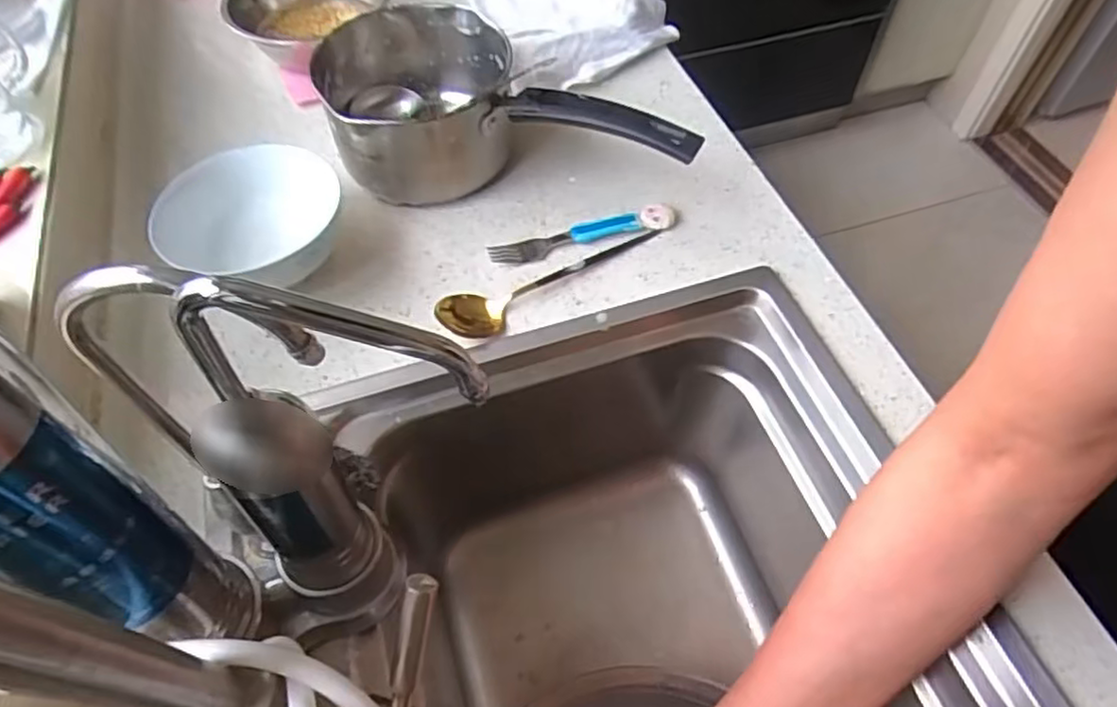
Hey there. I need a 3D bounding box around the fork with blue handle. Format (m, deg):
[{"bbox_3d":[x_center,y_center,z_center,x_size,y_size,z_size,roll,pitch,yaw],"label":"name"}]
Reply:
[{"bbox_3d":[0.020,-0.100,0.563,0.158,0.011,0.026,-15,57,-10],"label":"fork with blue handle"}]

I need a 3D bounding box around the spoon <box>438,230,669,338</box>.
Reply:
[{"bbox_3d":[-0.006,-0.066,0.532,0.194,0.024,0.042,-33,62,-20],"label":"spoon"}]

